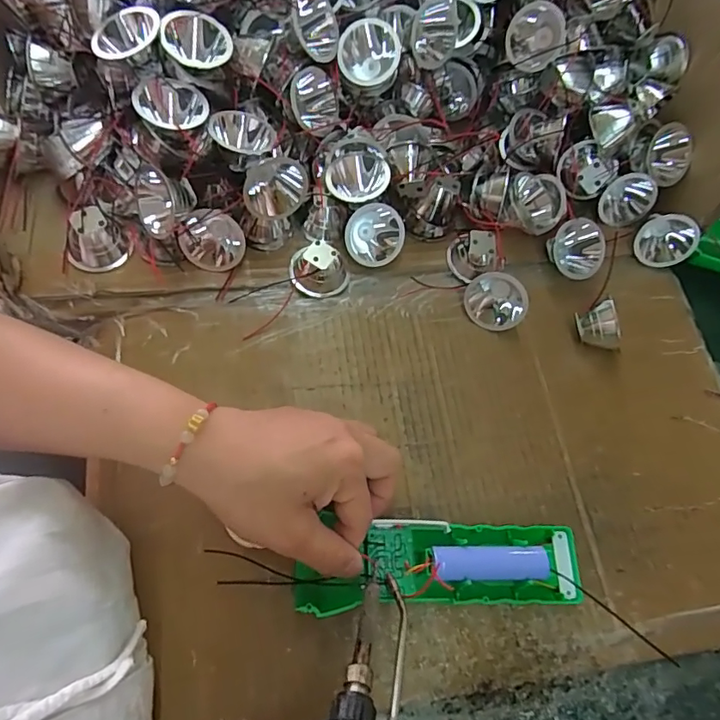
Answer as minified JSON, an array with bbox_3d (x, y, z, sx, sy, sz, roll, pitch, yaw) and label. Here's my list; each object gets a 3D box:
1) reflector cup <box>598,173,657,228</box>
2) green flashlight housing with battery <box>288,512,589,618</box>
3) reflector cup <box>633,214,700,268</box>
[{"bbox_3d":[0.209,-0.123,0.400,0.033,0.043,0.021,41,72,15],"label":"reflector cup"},{"bbox_3d":[0.045,0.112,0.280,0.156,0.020,0.046,-1,67,-8],"label":"green flashlight housing with battery"},{"bbox_3d":[0.236,-0.095,0.395,0.037,0.043,0.024,30,47,2],"label":"reflector cup"}]

